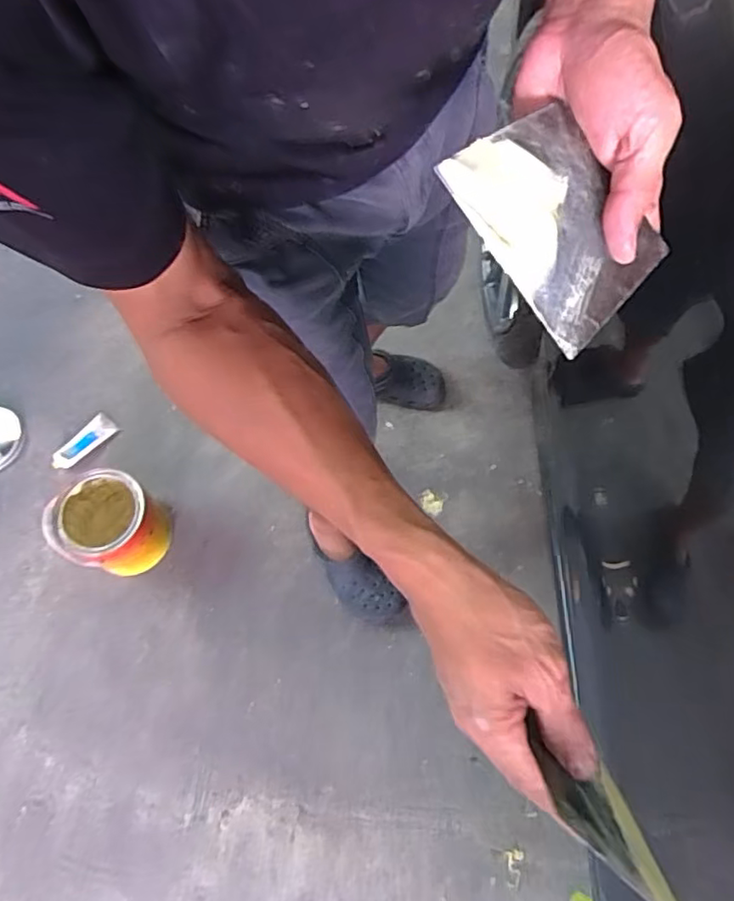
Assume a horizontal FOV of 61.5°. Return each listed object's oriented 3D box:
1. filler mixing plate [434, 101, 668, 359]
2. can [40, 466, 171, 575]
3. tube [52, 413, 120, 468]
[{"bbox_3d":[0.102,-0.123,0.332,0.082,0.004,0.116,-41,96,-9],"label":"filler mixing plate"},{"bbox_3d":[-0.472,0.139,1.137,0.169,0.192,0.166,-2,67,5],"label":"can"},{"bbox_3d":[-0.587,-0.016,1.284,0.058,0.020,0.141,33,60,12],"label":"tube"}]

